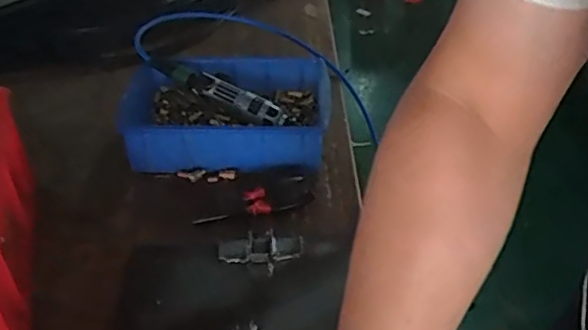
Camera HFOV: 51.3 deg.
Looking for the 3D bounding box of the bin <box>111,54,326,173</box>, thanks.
[{"bbox_3d":[-0.096,-0.083,0.918,0.291,0.088,0.200,-4,39,-4],"label":"bin"}]

